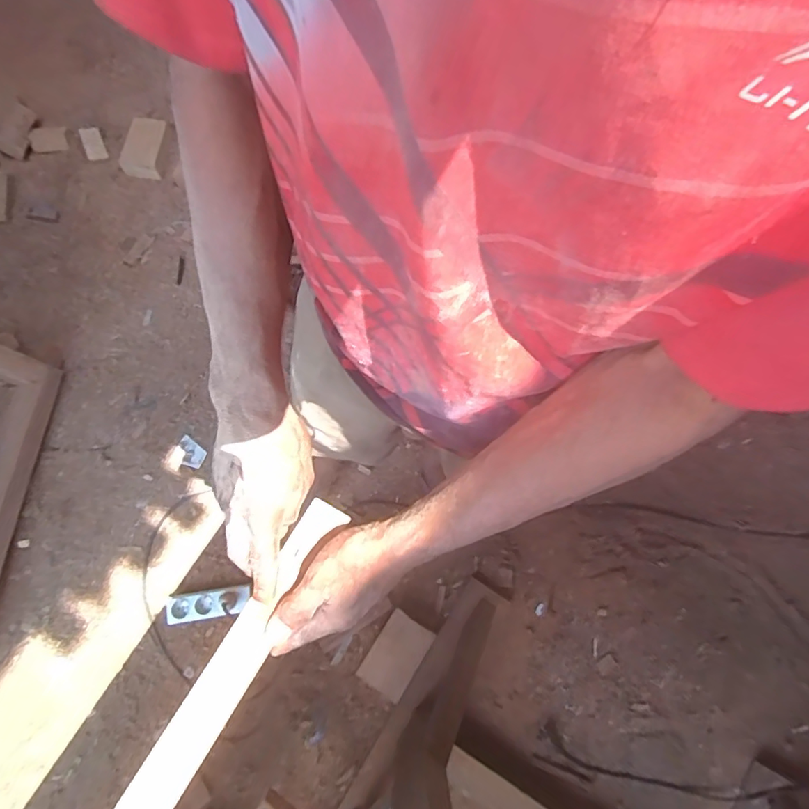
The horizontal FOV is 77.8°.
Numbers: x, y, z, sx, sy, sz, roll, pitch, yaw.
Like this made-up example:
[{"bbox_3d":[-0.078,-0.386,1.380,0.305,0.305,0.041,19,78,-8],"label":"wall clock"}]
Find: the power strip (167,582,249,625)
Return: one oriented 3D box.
[{"bbox_3d":[-0.446,0.451,1.136,0.187,0.054,0.063,-8,73,-4],"label":"power strip"}]

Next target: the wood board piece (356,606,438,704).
[{"bbox_3d":[-0.019,0.545,1.095,0.108,0.011,0.156,26,65,24],"label":"wood board piece"}]

